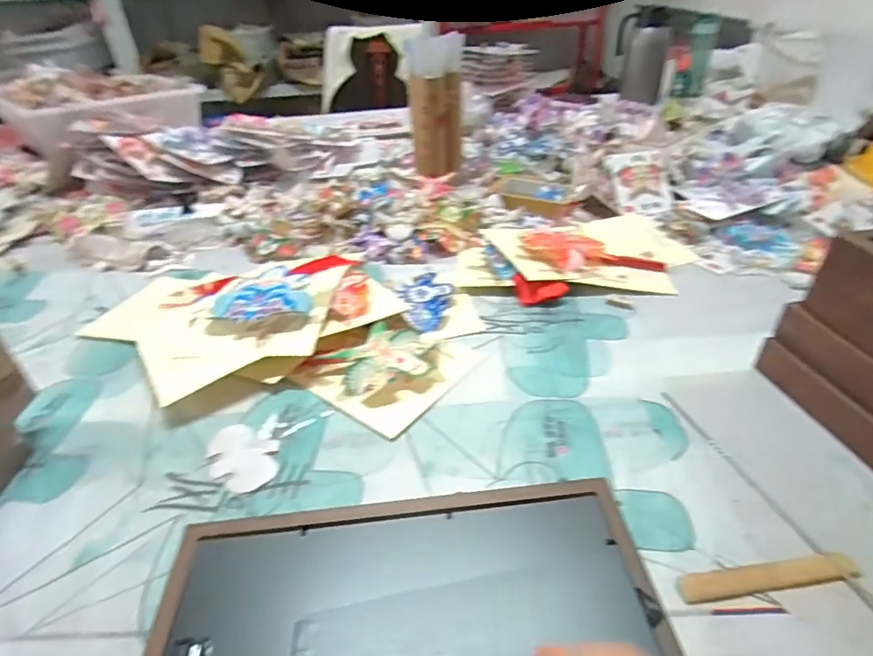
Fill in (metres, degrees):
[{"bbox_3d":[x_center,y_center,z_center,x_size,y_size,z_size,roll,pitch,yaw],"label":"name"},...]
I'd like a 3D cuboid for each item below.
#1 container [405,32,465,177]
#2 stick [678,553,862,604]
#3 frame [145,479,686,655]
[{"bbox_3d":[0.001,-0.460,1.051,0.086,0.256,0.083,11,39,19],"label":"container"},{"bbox_3d":[0.261,0.193,0.393,0.145,0.006,0.021,-6,46,-5],"label":"stick"},{"bbox_3d":[-0.020,0.208,0.343,0.343,0.019,0.206,-6,38,-4],"label":"frame"}]

